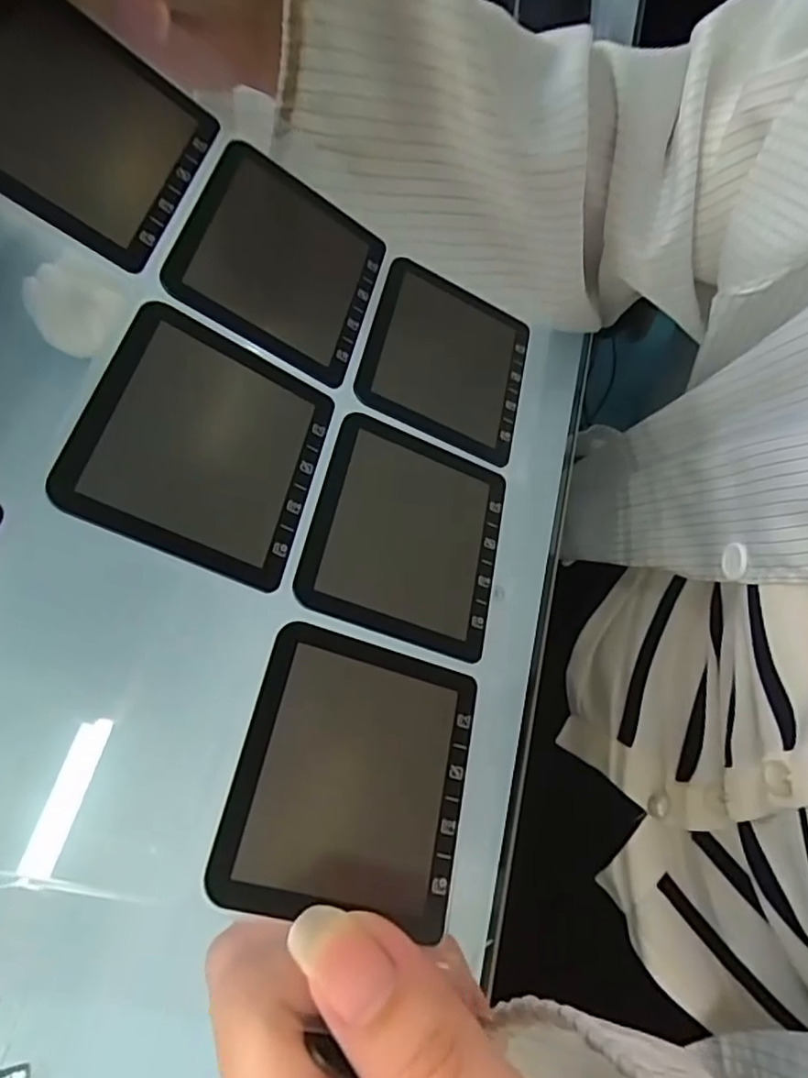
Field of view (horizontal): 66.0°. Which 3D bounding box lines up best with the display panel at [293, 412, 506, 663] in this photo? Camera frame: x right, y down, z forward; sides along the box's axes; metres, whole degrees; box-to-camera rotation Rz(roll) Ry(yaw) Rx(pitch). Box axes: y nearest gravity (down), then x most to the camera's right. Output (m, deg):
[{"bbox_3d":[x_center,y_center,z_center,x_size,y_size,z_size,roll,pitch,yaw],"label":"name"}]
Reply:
[{"bbox_3d":[0.001,-0.001,0.160,0.049,0.004,0.056,21,61,-15],"label":"display panel"}]

